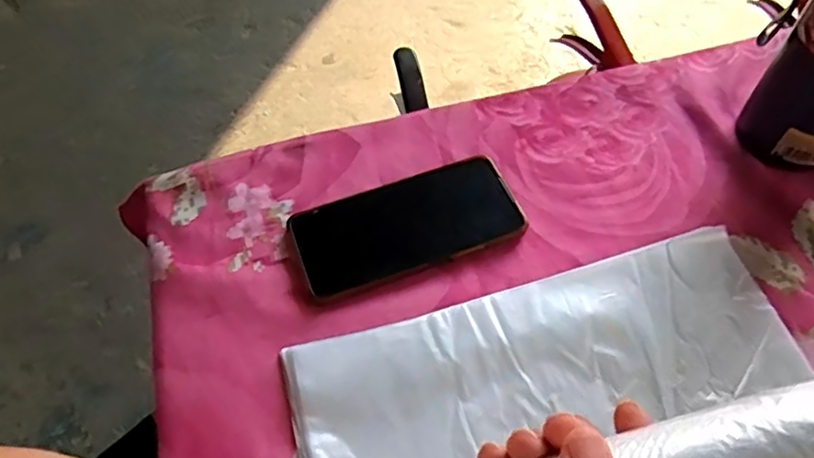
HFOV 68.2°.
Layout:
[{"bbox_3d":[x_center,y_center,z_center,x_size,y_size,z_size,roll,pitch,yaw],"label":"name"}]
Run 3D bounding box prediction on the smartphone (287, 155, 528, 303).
[{"bbox_3d":[0.000,-0.004,0.436,0.160,0.017,0.077,-19,58,-10],"label":"smartphone"}]

